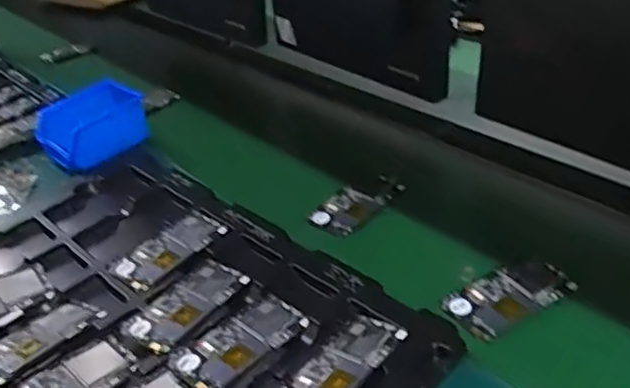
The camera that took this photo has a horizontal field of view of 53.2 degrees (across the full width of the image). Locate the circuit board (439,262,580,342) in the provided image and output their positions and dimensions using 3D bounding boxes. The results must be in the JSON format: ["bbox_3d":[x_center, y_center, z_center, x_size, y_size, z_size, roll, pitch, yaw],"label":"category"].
[{"bbox_3d":[0.189,0.100,0.614,0.122,0.009,0.065,-22,39,-24],"label":"circuit board"}]

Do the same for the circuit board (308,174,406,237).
[{"bbox_3d":[0.054,0.010,0.774,0.070,0.013,0.126,21,42,31],"label":"circuit board"}]

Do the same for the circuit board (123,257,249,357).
[{"bbox_3d":[-0.126,0.107,0.626,0.063,0.004,0.119,23,43,32],"label":"circuit board"}]

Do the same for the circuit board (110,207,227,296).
[{"bbox_3d":[-0.160,0.060,0.696,0.060,0.012,0.123,23,43,32],"label":"circuit board"}]

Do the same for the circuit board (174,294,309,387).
[{"bbox_3d":[-0.068,0.134,0.577,0.121,0.006,0.061,-32,44,-34],"label":"circuit board"}]

